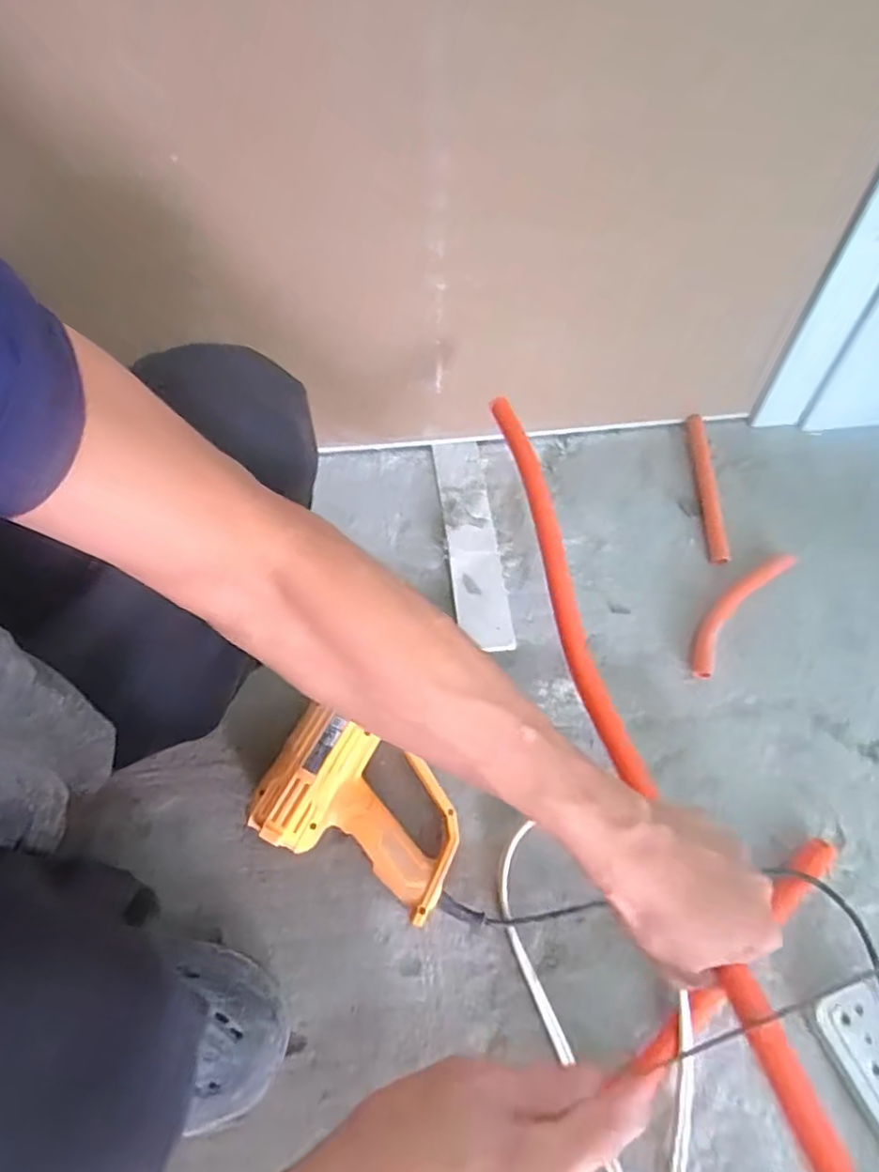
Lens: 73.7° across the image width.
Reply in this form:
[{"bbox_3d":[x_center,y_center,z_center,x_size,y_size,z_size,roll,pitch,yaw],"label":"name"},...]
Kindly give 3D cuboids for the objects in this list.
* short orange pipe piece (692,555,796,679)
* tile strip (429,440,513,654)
[{"bbox_3d":[0.355,0.025,0.701,0.043,0.037,0.208,41,68,16],"label":"short orange pipe piece"},{"bbox_3d":[0.039,-0.059,0.726,0.062,0.012,0.288,-5,64,-6],"label":"tile strip"}]

